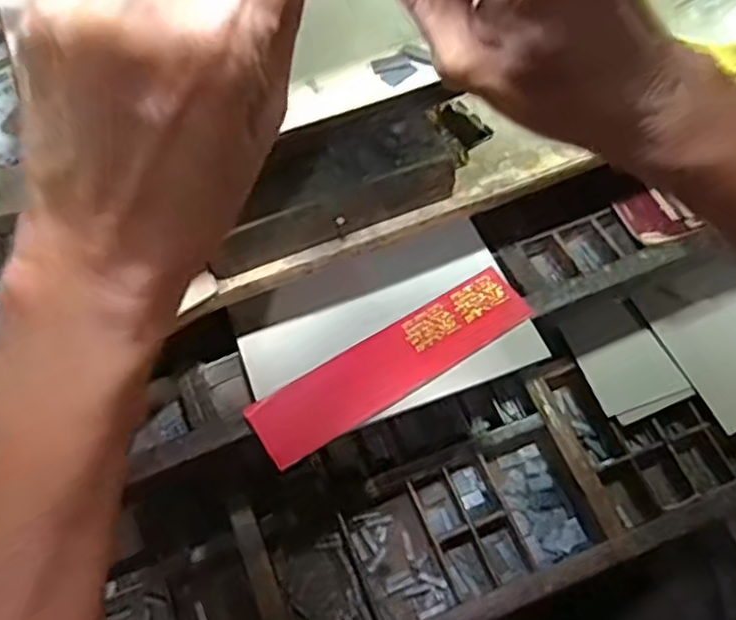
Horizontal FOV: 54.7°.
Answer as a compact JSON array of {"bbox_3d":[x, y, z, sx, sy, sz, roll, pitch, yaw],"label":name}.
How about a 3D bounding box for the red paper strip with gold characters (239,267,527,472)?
[{"bbox_3d":[0.018,0.037,0.513,0.214,0.008,0.052,-30,67,-14],"label":"red paper strip with gold characters"}]

